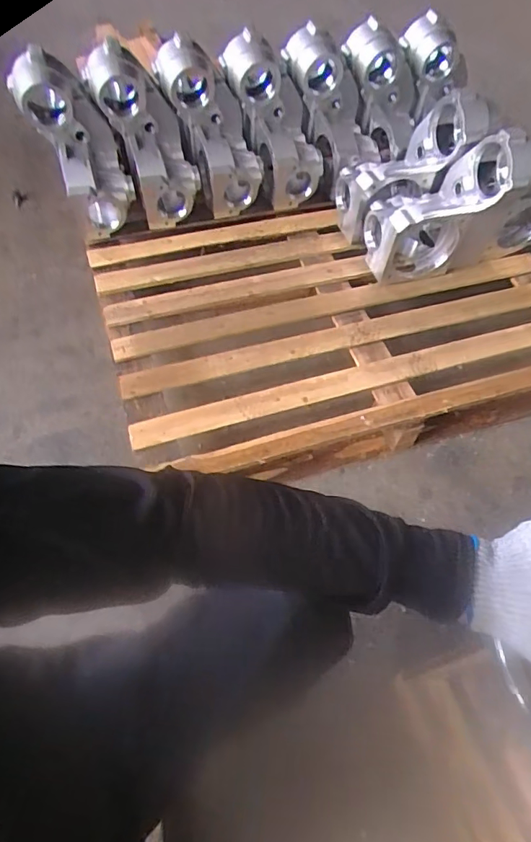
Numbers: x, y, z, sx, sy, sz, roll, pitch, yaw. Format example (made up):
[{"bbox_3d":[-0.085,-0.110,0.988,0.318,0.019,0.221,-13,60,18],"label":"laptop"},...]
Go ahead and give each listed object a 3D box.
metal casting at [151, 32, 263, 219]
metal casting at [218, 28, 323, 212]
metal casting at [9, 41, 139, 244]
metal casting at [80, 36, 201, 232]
[{"bbox_3d":[-0.136,-0.731,1.248,0.157,0.385,0.144,-28,18,-15],"label":"metal casting"},{"bbox_3d":[0.025,-0.768,1.281,0.147,0.377,0.153,-21,29,12],"label":"metal casting"},{"bbox_3d":[-0.437,-0.644,1.178,0.166,0.376,0.172,-31,26,-17],"label":"metal casting"},{"bbox_3d":[-0.285,-0.683,1.203,0.161,0.384,0.126,-29,19,-15],"label":"metal casting"}]

